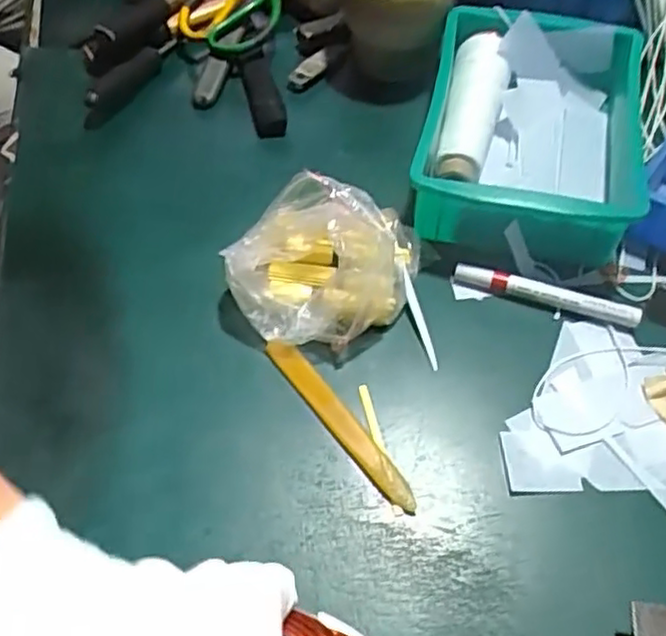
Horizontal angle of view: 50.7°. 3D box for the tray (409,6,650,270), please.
[{"bbox_3d":[0.166,-0.159,0.603,0.175,0.074,0.236,13,58,12],"label":"tray"}]

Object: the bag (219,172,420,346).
[{"bbox_3d":[-0.009,-0.044,0.533,0.144,0.080,0.123,3,57,5],"label":"bag"}]

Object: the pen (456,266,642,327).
[{"bbox_3d":[0.164,-0.018,0.544,0.139,0.016,0.016,14,59,13],"label":"pen"}]

